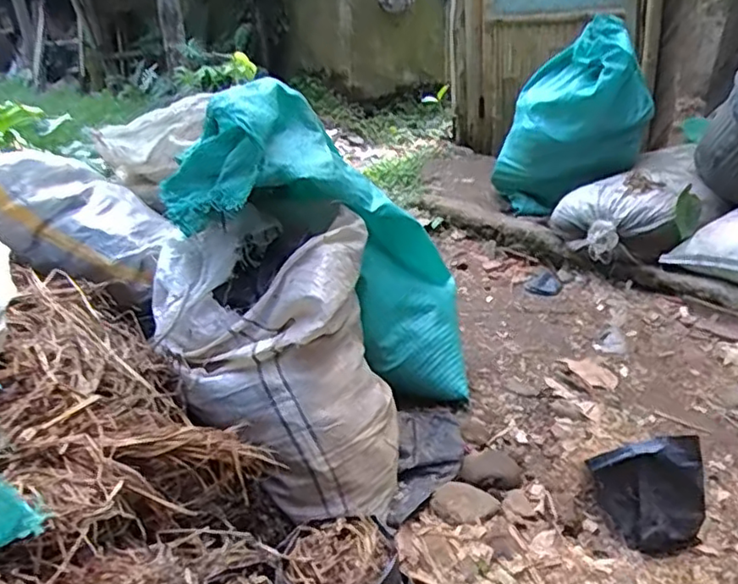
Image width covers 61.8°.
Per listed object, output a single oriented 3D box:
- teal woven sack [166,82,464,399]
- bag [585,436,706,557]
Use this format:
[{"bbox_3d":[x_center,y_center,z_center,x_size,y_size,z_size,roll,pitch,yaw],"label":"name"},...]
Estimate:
[{"bbox_3d":[-0.043,-0.047,1.071,0.292,0.661,0.197,-44,31,1],"label":"teal woven sack"},{"bbox_3d":[0.404,0.296,0.892,0.144,0.143,0.097,-3,26,6],"label":"bag"}]

